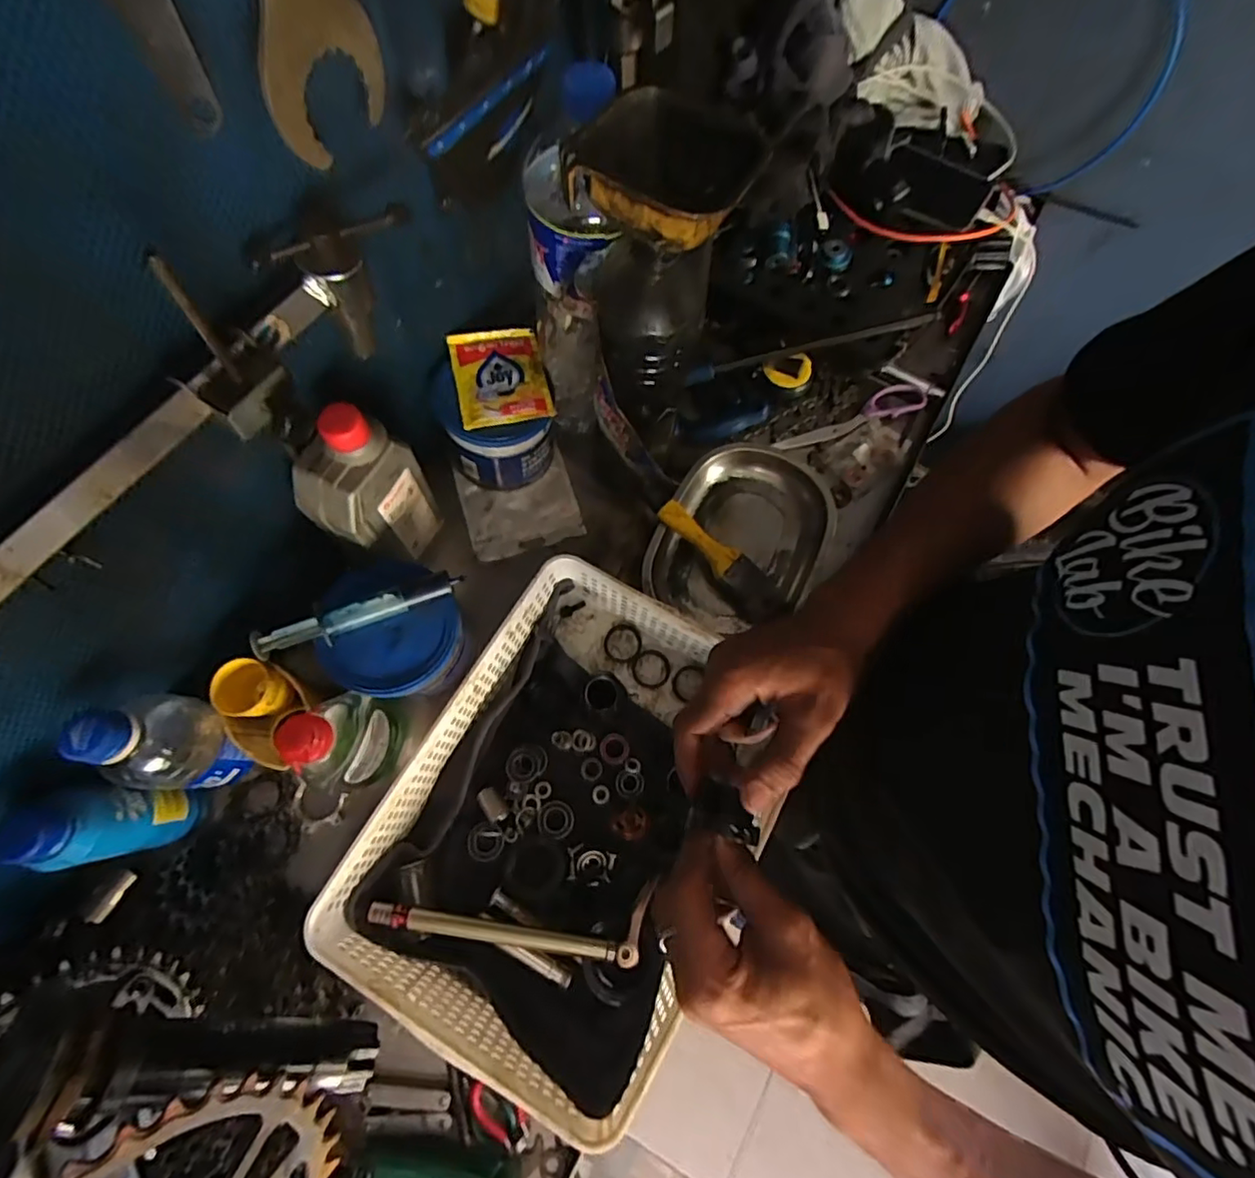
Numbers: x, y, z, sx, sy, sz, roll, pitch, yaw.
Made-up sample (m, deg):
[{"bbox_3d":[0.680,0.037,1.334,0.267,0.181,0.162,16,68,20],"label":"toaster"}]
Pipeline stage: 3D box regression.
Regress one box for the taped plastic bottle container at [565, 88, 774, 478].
[{"bbox_3d":[0.016,-0.198,0.400,0.096,0.204,0.095,1,71,-2],"label":"taped plastic bottle container"}]

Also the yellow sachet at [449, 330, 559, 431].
[{"bbox_3d":[-0.113,-0.189,0.511,0.077,0.012,0.093,-14,72,-7],"label":"yellow sachet"}]

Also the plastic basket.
[{"bbox_3d":[-0.038,0.169,0.447,0.237,0.080,0.322,30,73,7],"label":"plastic basket"}]

